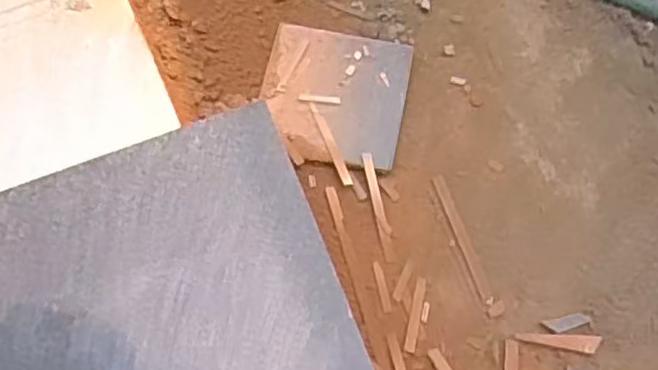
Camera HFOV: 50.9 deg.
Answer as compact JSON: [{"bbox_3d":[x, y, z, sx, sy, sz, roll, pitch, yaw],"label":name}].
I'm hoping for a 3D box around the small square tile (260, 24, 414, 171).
[{"bbox_3d":[0.004,-0.068,0.536,0.108,0.011,0.110,11,70,5],"label":"small square tile"}]

